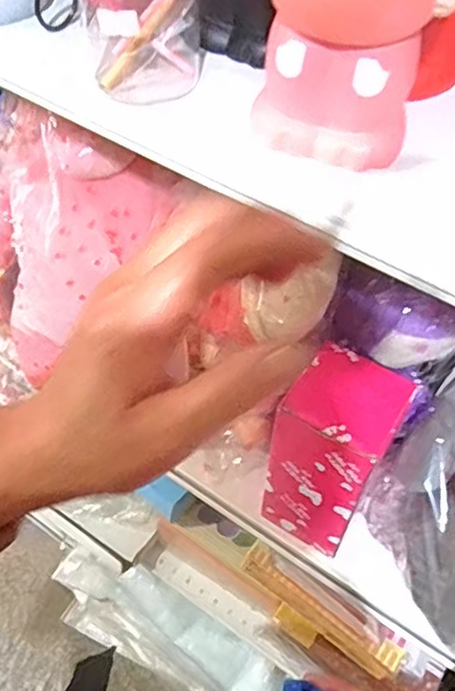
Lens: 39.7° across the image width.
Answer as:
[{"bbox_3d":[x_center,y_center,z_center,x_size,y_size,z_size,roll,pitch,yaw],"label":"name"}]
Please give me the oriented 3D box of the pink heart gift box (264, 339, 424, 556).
[{"bbox_3d":[0.092,0.096,0.554,0.085,0.189,0.084,28,55,18],"label":"pink heart gift box"}]

